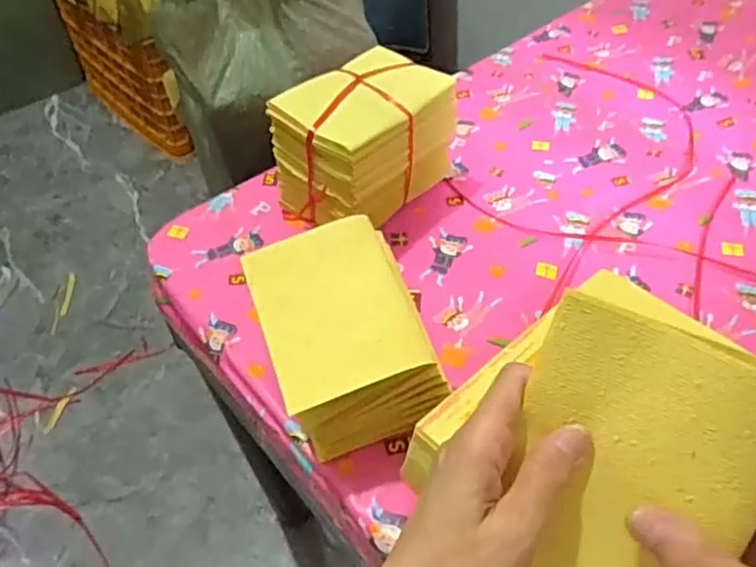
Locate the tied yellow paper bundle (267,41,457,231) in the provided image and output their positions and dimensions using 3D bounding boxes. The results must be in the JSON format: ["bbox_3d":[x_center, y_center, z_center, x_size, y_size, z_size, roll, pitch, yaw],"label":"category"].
[{"bbox_3d":[-0.012,-0.154,0.700,0.120,0.126,0.178,31,58,28],"label":"tied yellow paper bundle"}]

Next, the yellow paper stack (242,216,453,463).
[{"bbox_3d":[-0.029,0.044,0.537,0.116,0.094,0.165,-18,50,-11],"label":"yellow paper stack"}]

